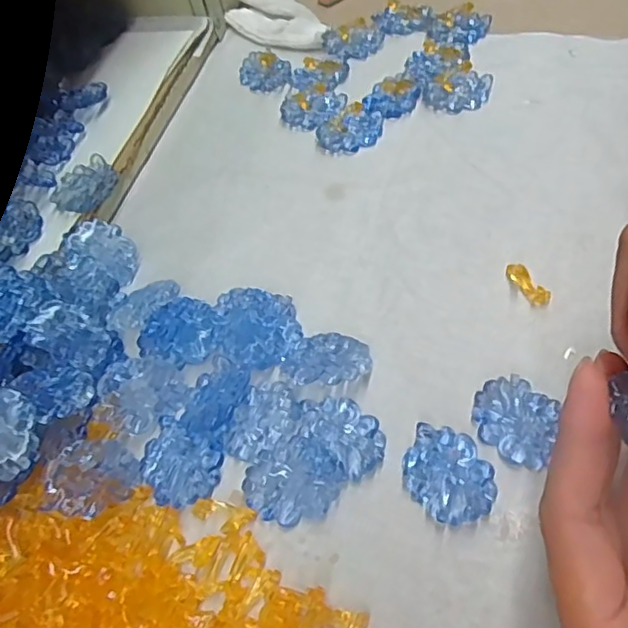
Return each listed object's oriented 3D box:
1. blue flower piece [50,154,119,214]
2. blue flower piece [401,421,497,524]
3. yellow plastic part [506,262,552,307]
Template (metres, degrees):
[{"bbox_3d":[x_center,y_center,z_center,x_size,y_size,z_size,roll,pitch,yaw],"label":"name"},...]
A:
[{"bbox_3d":[-0.119,-0.067,0.307,0.029,0.007,0.036,23,63,23],"label":"blue flower piece"},{"bbox_3d":[0.049,0.059,0.219,0.030,0.004,0.037,-31,56,-11],"label":"blue flower piece"},{"bbox_3d":[0.093,-0.014,0.256,0.008,0.004,0.024,-30,56,-11],"label":"yellow plastic part"}]

